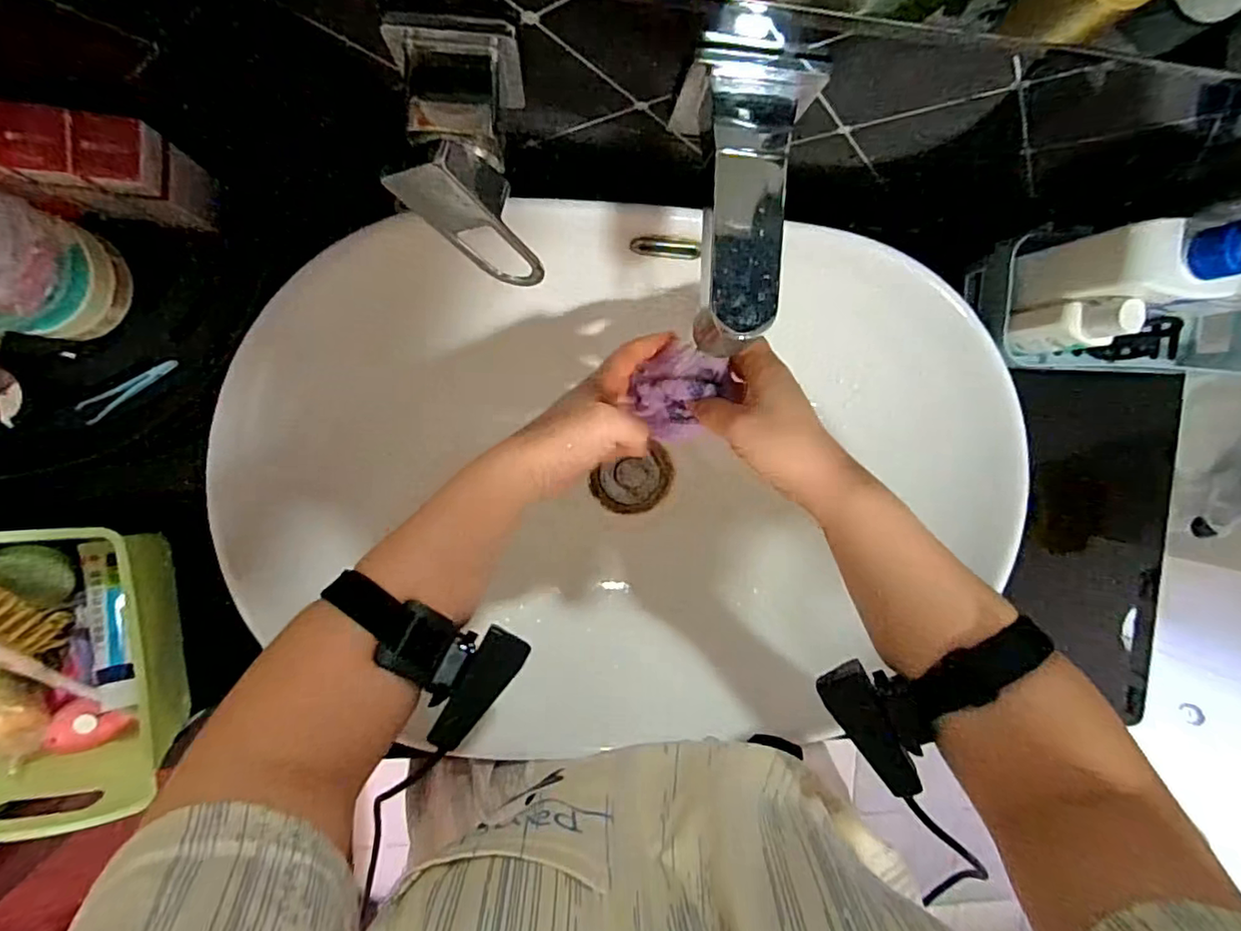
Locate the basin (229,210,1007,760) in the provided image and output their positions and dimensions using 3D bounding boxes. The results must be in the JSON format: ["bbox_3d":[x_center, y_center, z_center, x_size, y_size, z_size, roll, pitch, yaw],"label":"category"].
[{"bbox_3d":[0.017,0.000,0.488,0.575,0.136,0.374,-4,96,-8],"label":"basin"}]

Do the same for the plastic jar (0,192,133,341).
[{"bbox_3d":[-0.371,-0.122,0.358,0.073,0.085,0.080,15,93,-9],"label":"plastic jar"}]

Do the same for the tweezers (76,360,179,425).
[{"bbox_3d":[-0.345,-0.056,0.412,0.071,0.011,0.015,-37,99,-3],"label":"tweezers"}]

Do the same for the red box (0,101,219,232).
[{"bbox_3d":[-0.311,-0.178,0.364,0.079,0.078,0.044,1,95,-8],"label":"red box"}]

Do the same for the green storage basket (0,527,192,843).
[{"bbox_3d":[-0.381,0.139,0.387,0.144,0.098,0.201,-5,96,-7],"label":"green storage basket"}]

